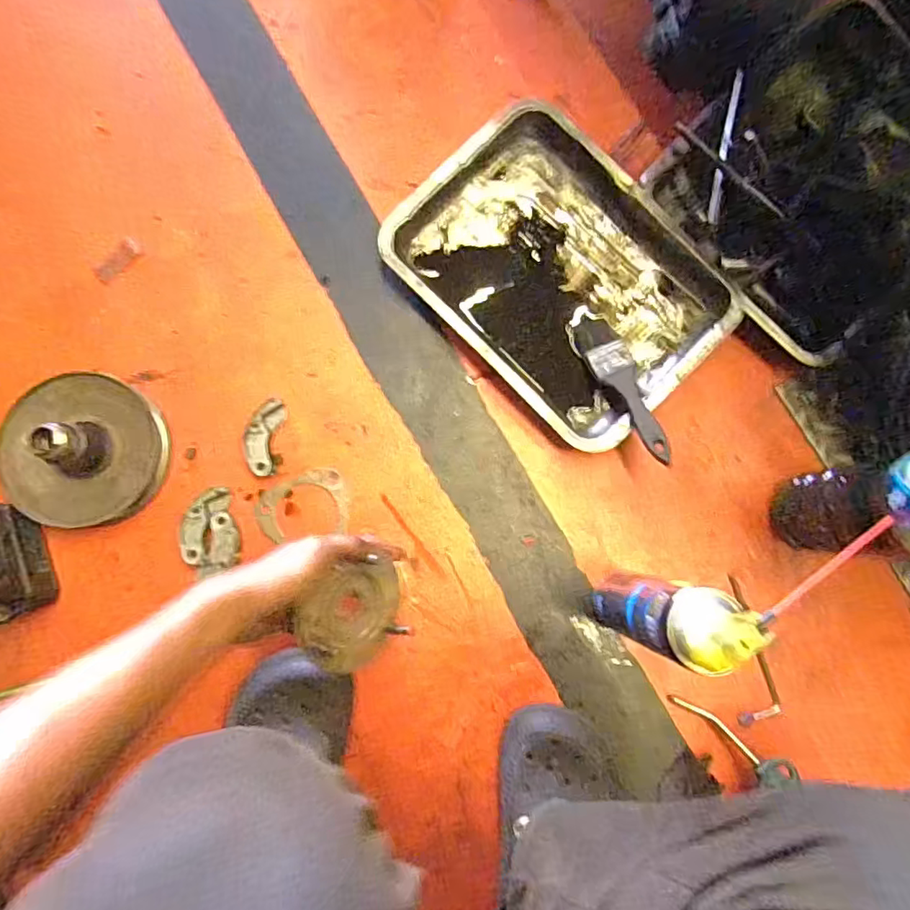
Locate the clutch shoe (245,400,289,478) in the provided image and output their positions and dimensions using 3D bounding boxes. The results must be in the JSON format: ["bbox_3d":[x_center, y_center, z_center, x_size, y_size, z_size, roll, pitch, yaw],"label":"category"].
[{"bbox_3d":[-0.208,-0.020,0.616,0.033,0.018,0.082,11,83,0],"label":"clutch shoe"}]

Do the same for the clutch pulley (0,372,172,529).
[{"bbox_3d":[-0.381,-0.007,0.571,0.159,0.075,0.159,1,87,-14],"label":"clutch pulley"}]

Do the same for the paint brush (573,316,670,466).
[{"bbox_3d":[0.182,-0.076,0.607,0.044,0.014,0.186,-18,64,-3],"label":"paint brush"}]

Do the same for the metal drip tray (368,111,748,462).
[{"bbox_3d":[0.113,-0.197,0.630,0.245,0.054,0.340,-44,86,-6],"label":"metal drip tray"}]

